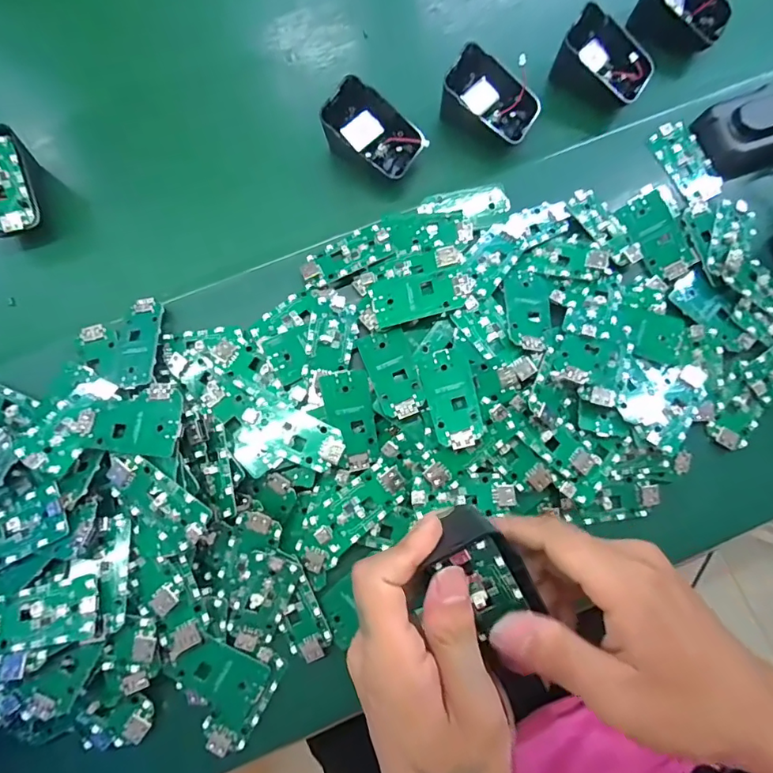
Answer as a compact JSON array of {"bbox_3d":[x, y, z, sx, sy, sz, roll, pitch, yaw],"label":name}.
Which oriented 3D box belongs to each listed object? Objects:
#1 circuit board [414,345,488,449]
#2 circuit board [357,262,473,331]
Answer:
[{"bbox_3d":[0.041,0.006,0.302,0.032,0.006,0.065,-18,70,8],"label":"circuit board"},{"bbox_3d":[0.020,-0.060,0.323,0.076,0.013,0.031,-15,80,10],"label":"circuit board"}]

